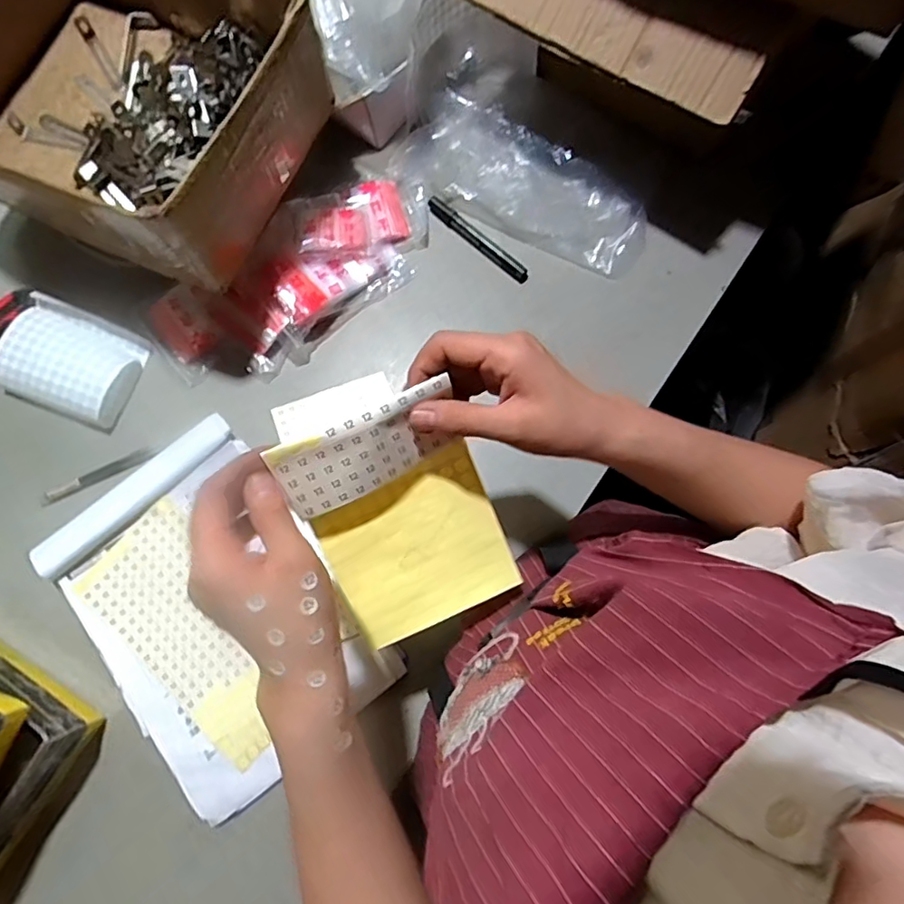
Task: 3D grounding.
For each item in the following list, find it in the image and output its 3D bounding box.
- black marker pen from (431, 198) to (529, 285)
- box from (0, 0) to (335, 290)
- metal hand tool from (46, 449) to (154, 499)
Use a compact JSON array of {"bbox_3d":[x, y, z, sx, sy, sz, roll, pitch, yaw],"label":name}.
[{"bbox_3d":[0.029,-0.236,0.623,0.138,0.011,0.018,42,82,8],"label":"black marker pen"},{"bbox_3d":[-0.305,-0.331,0.512,0.316,0.121,0.253,24,80,5],"label":"box"},{"bbox_3d":[-0.359,0.020,0.571,0.104,0.012,0.014,-25,80,-5],"label":"metal hand tool"}]

